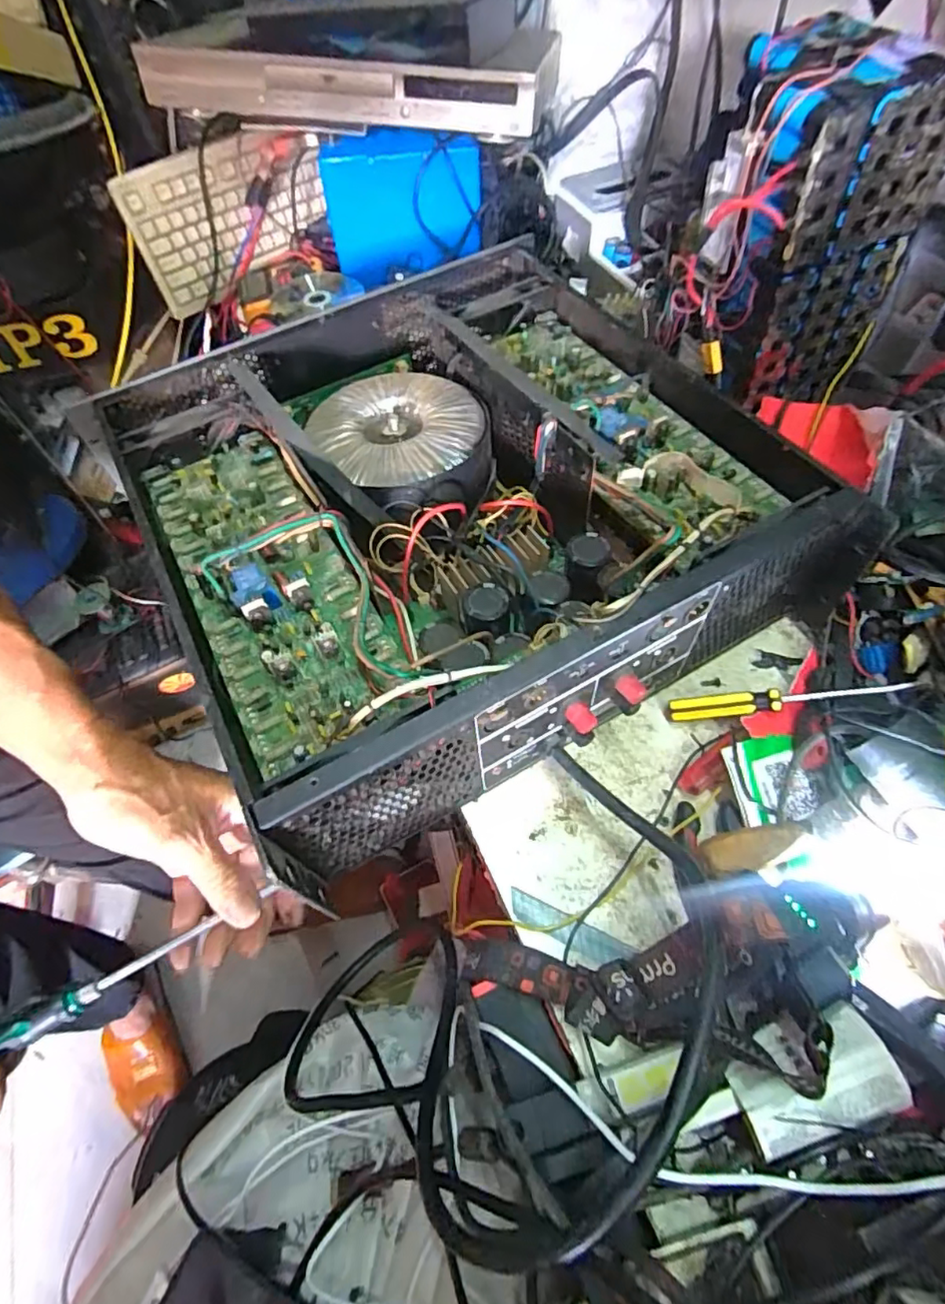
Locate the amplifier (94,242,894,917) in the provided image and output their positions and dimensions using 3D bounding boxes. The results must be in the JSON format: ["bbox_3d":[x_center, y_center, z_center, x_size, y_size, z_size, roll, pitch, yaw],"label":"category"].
[{"bbox_3d":[-0.023,-0.127,0.497,0.427,0.117,0.455,-27,59,-13],"label":"amplifier"}]

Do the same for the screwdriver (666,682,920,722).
[{"bbox_3d":[0.226,0.036,0.434,0.159,0.016,0.016,-8,56,14],"label":"screwdriver"}]

